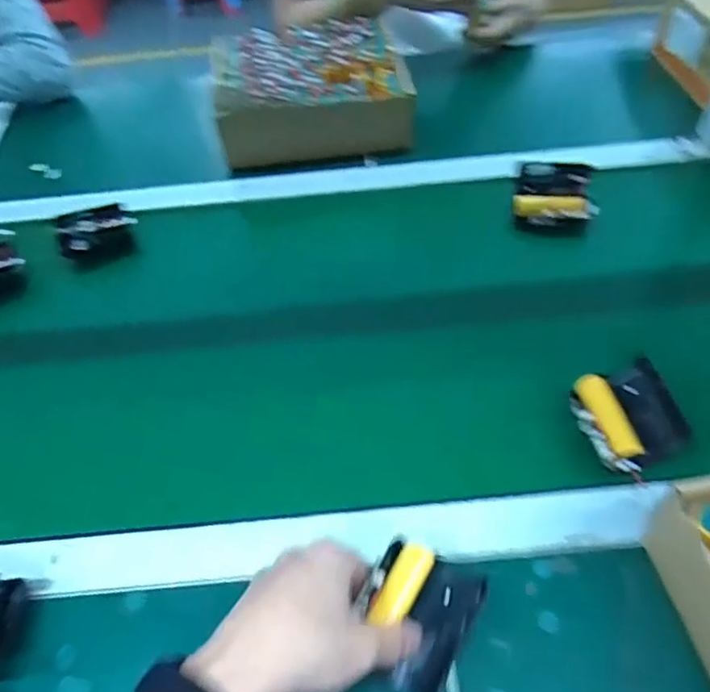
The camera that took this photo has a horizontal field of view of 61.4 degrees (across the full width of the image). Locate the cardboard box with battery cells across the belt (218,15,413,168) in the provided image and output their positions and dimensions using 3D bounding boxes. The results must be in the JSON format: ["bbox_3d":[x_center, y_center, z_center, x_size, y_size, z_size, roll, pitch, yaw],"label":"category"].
[{"bbox_3d":[-0.059,-0.345,0.777,0.225,0.090,0.233,-9,51,-4],"label":"cardboard box with battery cells across the belt"}]

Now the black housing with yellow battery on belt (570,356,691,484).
[{"bbox_3d":[0.211,0.054,0.463,0.065,0.037,0.086,-16,51,-8],"label":"black housing with yellow battery on belt"}]

